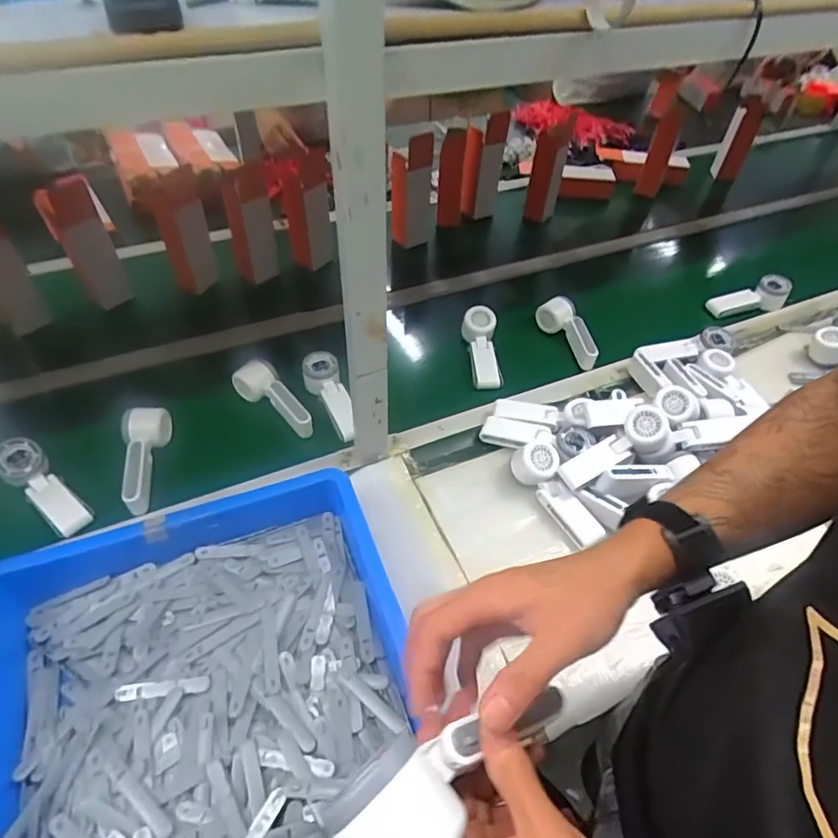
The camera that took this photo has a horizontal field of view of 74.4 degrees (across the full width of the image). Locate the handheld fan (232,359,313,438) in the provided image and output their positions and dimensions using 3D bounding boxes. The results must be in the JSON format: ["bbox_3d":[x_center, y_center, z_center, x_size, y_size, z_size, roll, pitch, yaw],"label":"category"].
[{"bbox_3d":[-0.242,-0.026,0.914,0.061,0.065,0.170,-30,57,-27],"label":"handheld fan"}]

